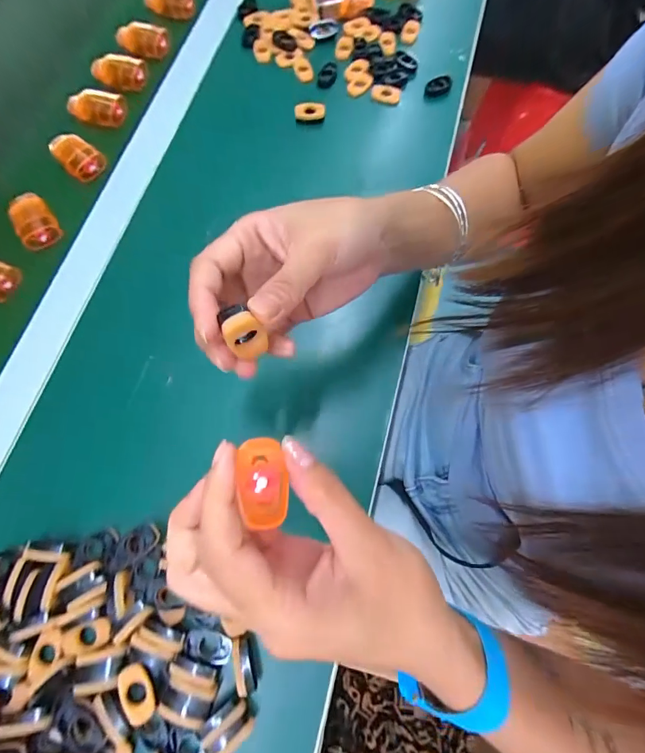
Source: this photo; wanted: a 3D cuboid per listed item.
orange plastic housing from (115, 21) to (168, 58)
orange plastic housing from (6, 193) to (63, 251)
[{"bbox_3d":[-0.214,-0.399,0.461,0.061,0.028,0.020,4,72,1],"label":"orange plastic housing"},{"bbox_3d":[-0.286,-0.154,0.391,0.037,0.029,0.053,-31,75,-9],"label":"orange plastic housing"}]

